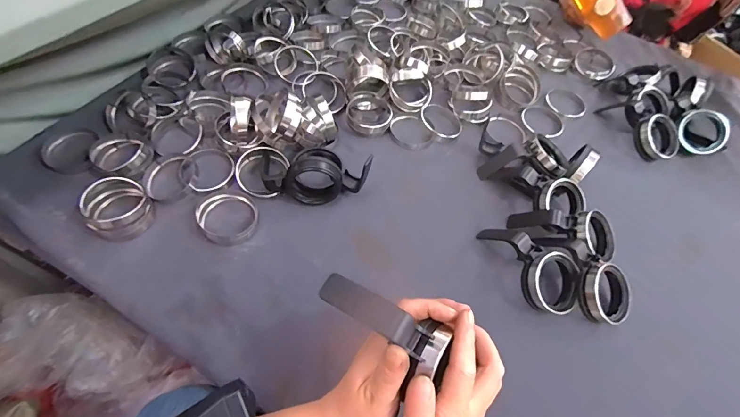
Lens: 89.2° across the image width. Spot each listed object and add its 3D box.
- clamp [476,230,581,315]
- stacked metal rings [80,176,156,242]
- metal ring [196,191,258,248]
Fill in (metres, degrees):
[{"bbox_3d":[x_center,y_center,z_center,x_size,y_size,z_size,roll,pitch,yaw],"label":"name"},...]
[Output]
[{"bbox_3d":[0.204,0.069,0.471,0.073,0.049,0.132,-19,63,-16],"label":"clamp"},{"bbox_3d":[-0.315,0.001,0.471,0.078,0.038,0.071,3,59,-5],"label":"stacked metal rings"},{"bbox_3d":[-0.181,0.010,0.481,0.075,0.023,0.072,3,59,-5],"label":"metal ring"}]

